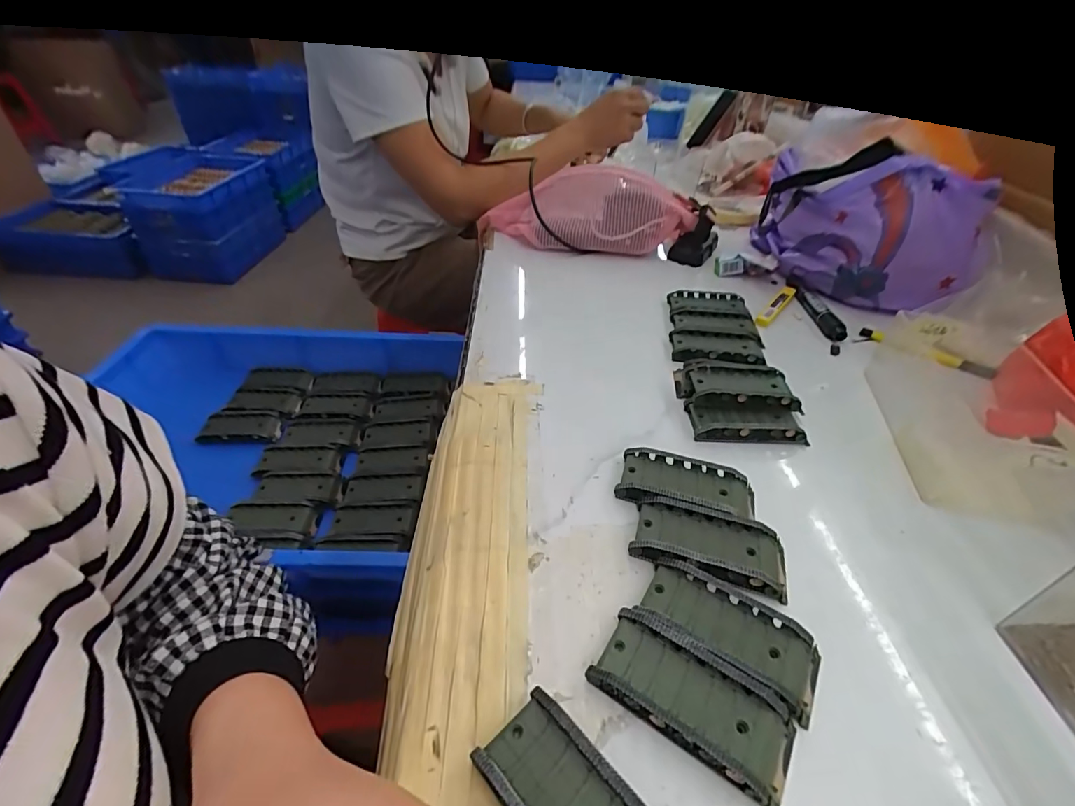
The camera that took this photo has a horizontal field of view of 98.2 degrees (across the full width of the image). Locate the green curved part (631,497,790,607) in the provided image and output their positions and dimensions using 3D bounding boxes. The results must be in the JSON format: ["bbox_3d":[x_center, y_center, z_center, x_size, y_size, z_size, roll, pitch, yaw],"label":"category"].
[{"bbox_3d":[0.113,0.094,0.305,0.094,0.019,0.050,13,42,12],"label":"green curved part"}]

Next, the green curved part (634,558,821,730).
[{"bbox_3d":[0.108,0.129,0.264,0.096,0.020,0.045,26,46,24],"label":"green curved part"}]

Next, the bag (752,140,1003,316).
[{"bbox_3d":[0.390,-0.218,0.568,0.096,0.160,0.250,-30,51,-32],"label":"bag"}]

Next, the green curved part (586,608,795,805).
[{"bbox_3d":[0.079,0.151,0.237,0.096,0.018,0.044,26,46,24],"label":"green curved part"}]

